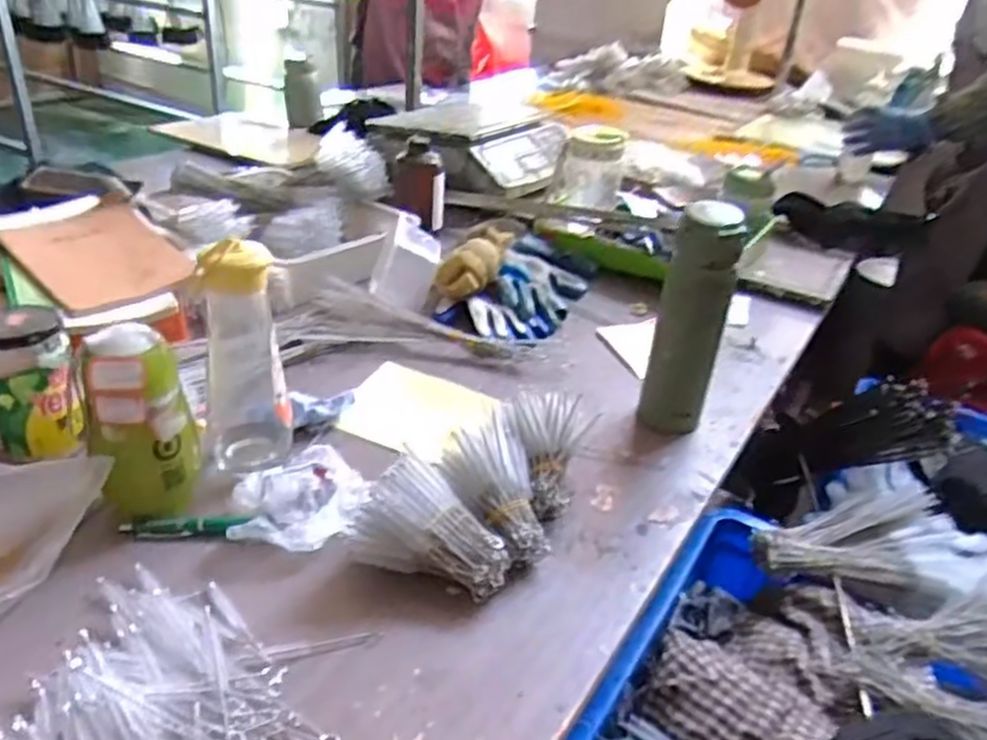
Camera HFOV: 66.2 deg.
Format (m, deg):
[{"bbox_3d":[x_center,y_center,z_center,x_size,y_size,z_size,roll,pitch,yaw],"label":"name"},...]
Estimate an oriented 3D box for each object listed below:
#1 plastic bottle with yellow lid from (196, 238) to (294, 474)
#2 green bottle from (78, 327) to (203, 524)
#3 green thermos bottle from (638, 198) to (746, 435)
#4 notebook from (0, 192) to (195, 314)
[{"bbox_3d":[-0.212,-0.013,0.637,0.068,0.211,0.077,-7,33,-20],"label":"plastic bottle with yellow lid"},{"bbox_3d":[-0.265,0.039,0.571,0.073,0.144,0.058,-10,34,-24],"label":"green bottle"},{"bbox_3d":[0.186,-0.046,0.710,0.064,0.208,0.065,14,32,14],"label":"green thermos bottle"},{"bbox_3d":[-0.419,-0.125,0.801,0.135,0.025,0.221,-23,41,-38],"label":"notebook"}]

